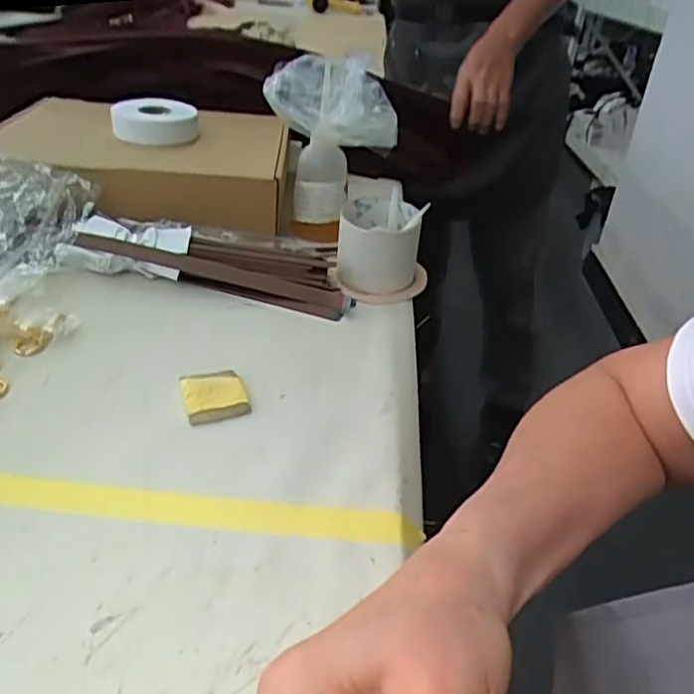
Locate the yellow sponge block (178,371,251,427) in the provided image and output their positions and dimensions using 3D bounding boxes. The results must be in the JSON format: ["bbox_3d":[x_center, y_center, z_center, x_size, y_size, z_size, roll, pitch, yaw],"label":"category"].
[{"bbox_3d":[-0.101,0.036,0.492,0.046,0.010,0.052,-8,36,-20],"label":"yellow sponge block"}]

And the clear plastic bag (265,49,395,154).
[{"bbox_3d":[-0.017,-0.255,0.669,0.143,0.082,0.049,22,37,22],"label":"clear plastic bag"}]

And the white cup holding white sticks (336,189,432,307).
[{"bbox_3d":[0.038,-0.102,0.665,0.093,0.081,0.105,7,33,1],"label":"white cup holding white sticks"}]

